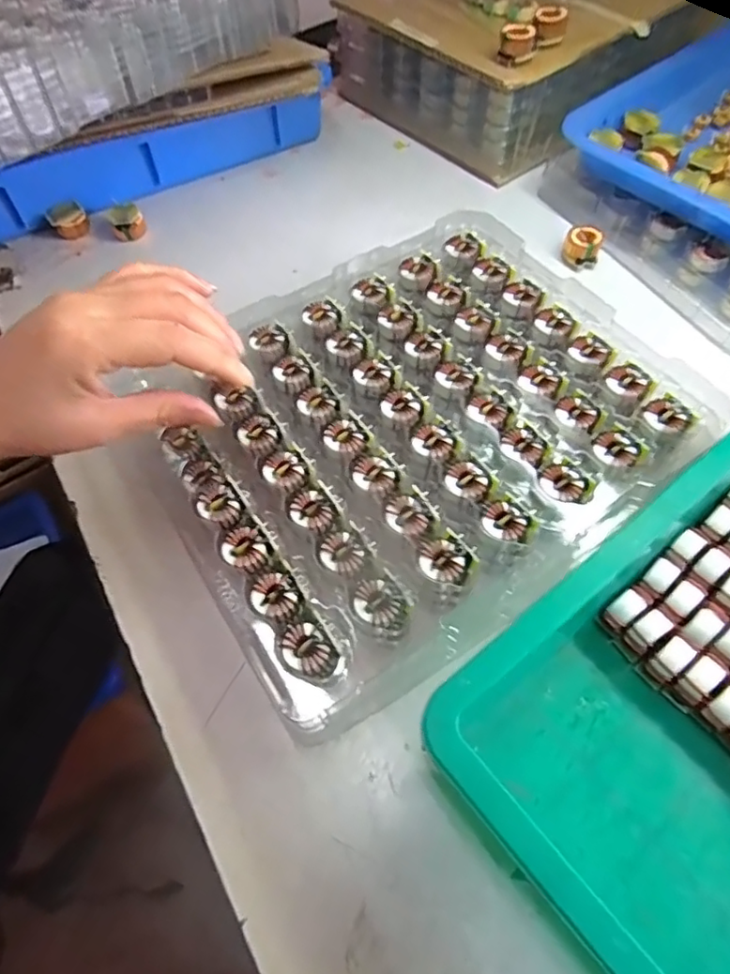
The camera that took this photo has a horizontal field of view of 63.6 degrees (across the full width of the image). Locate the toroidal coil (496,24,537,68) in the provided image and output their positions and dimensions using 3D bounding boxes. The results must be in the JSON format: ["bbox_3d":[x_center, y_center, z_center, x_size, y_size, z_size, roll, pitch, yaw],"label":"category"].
[{"bbox_3d":[0.123,-0.356,0.474,0.027,0.021,0.024,17,61,13],"label":"toroidal coil"}]

